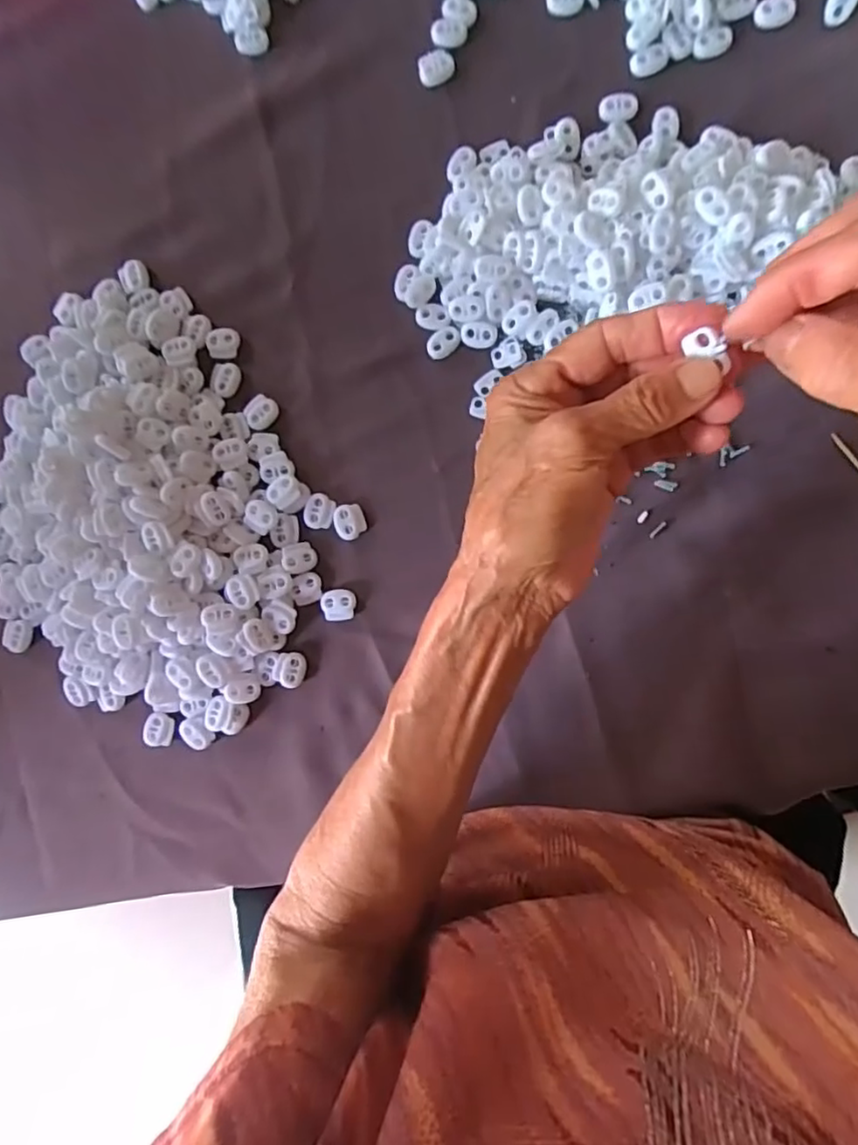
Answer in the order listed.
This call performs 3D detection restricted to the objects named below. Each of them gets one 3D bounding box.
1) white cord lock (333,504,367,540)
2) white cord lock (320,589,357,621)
[{"bbox_3d":[-0.050,-0.032,0.392,0.019,0.005,0.021,-16,87,6],"label":"white cord lock"},{"bbox_3d":[-0.057,0.020,0.392,0.022,0.005,0.020,-5,88,6],"label":"white cord lock"}]

